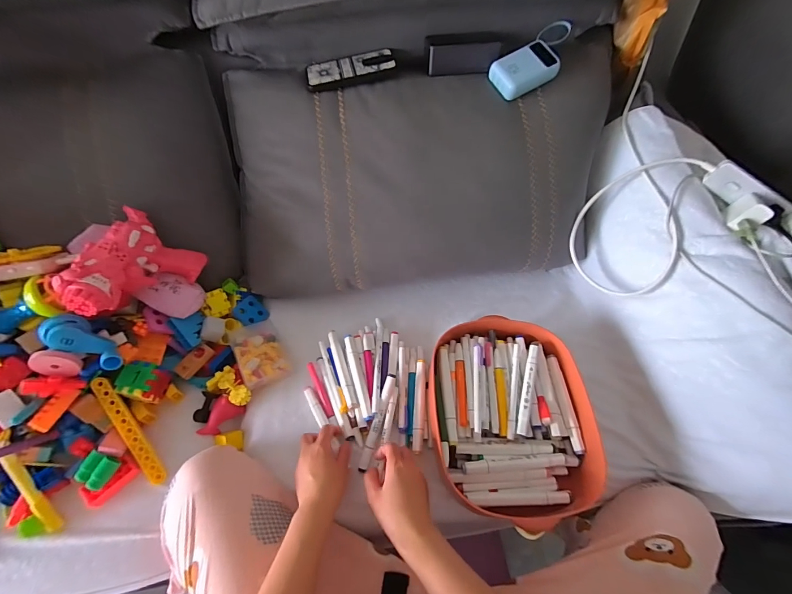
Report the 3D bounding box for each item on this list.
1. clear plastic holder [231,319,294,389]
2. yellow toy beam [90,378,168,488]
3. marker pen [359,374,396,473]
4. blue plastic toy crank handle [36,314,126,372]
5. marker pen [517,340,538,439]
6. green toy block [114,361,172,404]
[{"bbox_3d":[-0.238,0.096,0.621,0.074,0.026,0.118,-25,66,-16],"label":"clear plastic holder"},{"bbox_3d":[-0.393,0.197,0.524,0.020,0.017,0.175,-31,92,-19],"label":"yellow toy beam"},{"bbox_3d":[-0.028,0.193,0.552,0.015,0.011,0.147,17,76,6],"label":"marker pen"},{"bbox_3d":[-0.439,0.065,0.501,0.107,0.038,0.050,37,62,-17],"label":"blue plastic toy crank handle"},{"bbox_3d":[0.204,0.137,0.546,0.014,0.018,0.149,18,62,6],"label":"marker pen"},{"bbox_3d":[-0.387,0.130,0.543,0.052,0.047,0.052,14,62,4],"label":"green toy block"}]

